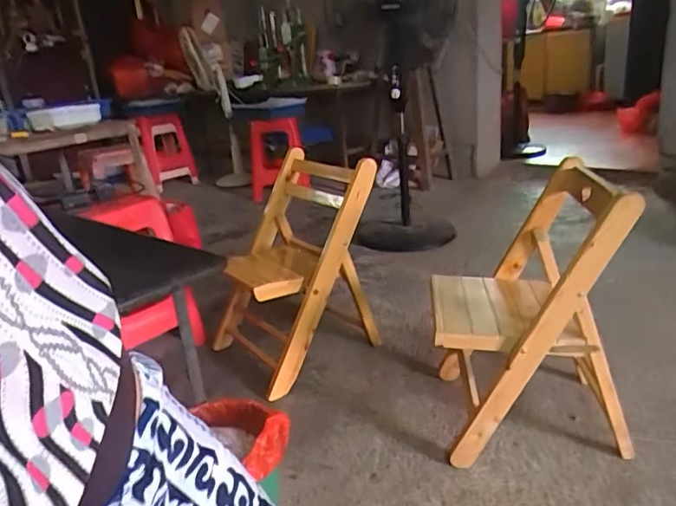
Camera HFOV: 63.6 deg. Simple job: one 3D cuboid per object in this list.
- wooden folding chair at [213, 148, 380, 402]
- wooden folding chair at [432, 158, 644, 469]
[{"bbox_3d":[-0.146,0.037,1.521,0.358,0.539,0.501,-17,24,-30],"label":"wooden folding chair"},{"bbox_3d":[0.379,0.124,1.132,0.352,0.532,0.353,-4,21,8],"label":"wooden folding chair"}]

